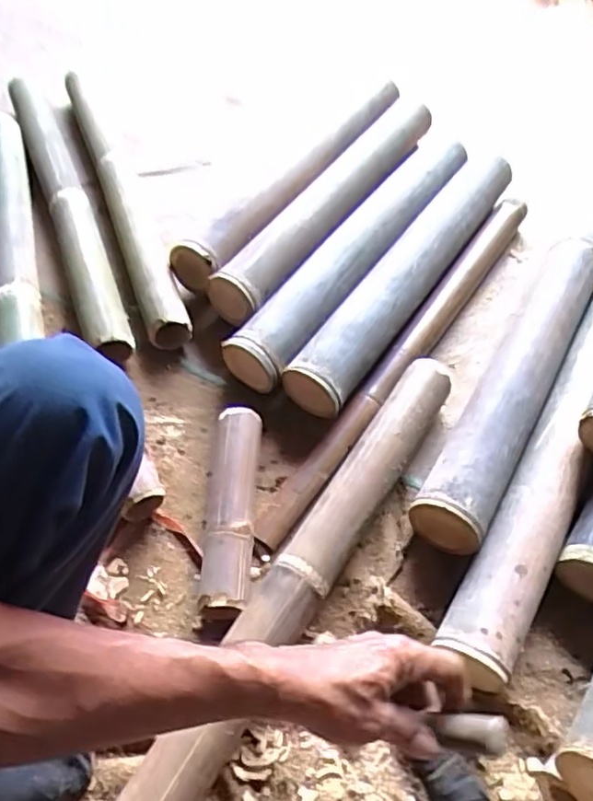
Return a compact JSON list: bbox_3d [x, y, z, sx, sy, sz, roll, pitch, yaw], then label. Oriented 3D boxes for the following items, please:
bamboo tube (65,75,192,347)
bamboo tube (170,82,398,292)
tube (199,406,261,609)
[{"bbox_3d":[-0.266,-0.300,0.957,0.054,0.070,0.559,-17,58,-14],"label":"bamboo tube"},{"bbox_3d":[0.029,-0.364,1.006,0.079,0.074,0.594,34,60,19],"label":"bamboo tube"},{"bbox_3d":[-0.073,0.115,0.688,0.057,0.047,0.227,2,55,-1],"label":"tube"}]

